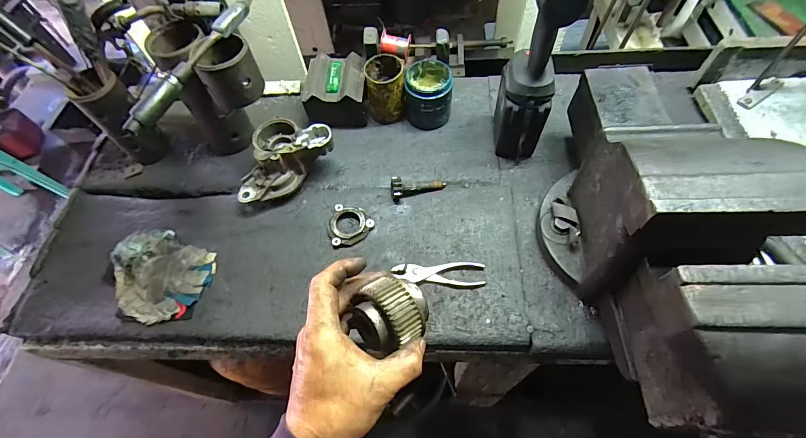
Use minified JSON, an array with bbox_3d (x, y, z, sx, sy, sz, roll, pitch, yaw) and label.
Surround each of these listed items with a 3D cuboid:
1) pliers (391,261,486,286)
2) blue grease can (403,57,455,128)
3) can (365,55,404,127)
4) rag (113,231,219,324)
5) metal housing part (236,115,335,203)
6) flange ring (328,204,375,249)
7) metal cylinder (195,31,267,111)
[{"bbox_3d":[0.057,0.087,0.600,0.145,0.011,0.038,1,60,5],"label":"pliers"},{"bbox_3d":[0.051,-0.243,0.735,0.090,0.099,0.091,3,60,6],"label":"blue grease can"},{"bbox_3d":[-0.034,-0.257,0.746,0.075,0.114,0.081,-14,60,-4],"label":"can"},{"bbox_3d":[-0.416,0.094,0.626,0.159,0.047,0.147,21,64,16],"label":"rag"},{"bbox_3d":[-0.225,-0.112,0.687,0.193,0.095,0.113,-27,62,-11],"label":"metal housing part"},{"bbox_3d":[-0.098,0.006,0.658,0.078,0.019,0.079,-2,60,3],"label":"flange ring"},{"bbox_3d":[-0.281,-0.246,0.602,0.089,0.072,0.090,-19,60,-7],"label":"metal cylinder"}]

